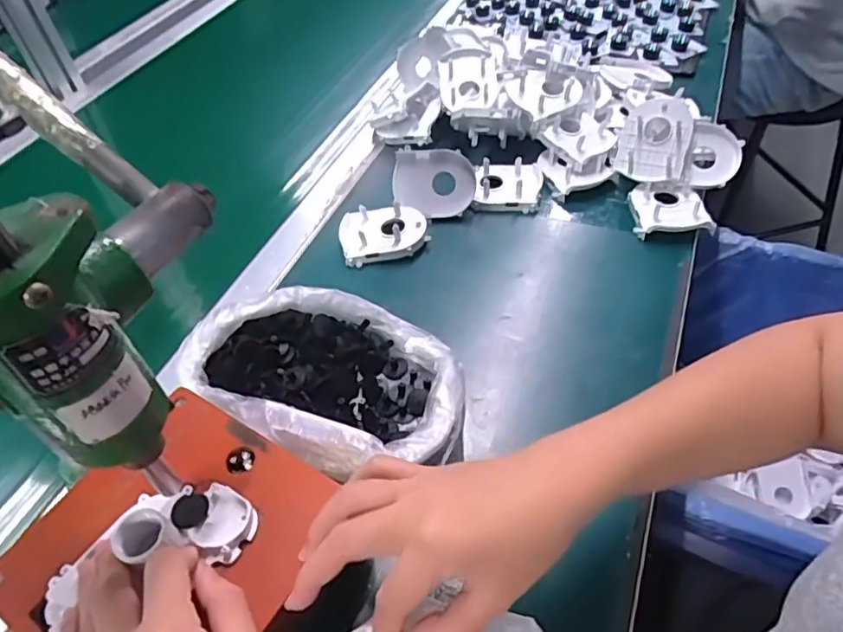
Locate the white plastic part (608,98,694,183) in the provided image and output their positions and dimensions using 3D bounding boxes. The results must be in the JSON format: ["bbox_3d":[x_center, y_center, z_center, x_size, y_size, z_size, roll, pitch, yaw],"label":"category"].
[{"bbox_3d":[0.231,-0.174,0.588,0.065,0.078,0.022,16,9,22],"label":"white plastic part"}]

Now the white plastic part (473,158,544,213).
[{"bbox_3d":[0.089,-0.135,0.611,0.067,0.027,0.062,5,51,7],"label":"white plastic part"}]

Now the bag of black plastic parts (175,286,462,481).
[{"bbox_3d":[-0.061,0.043,0.444,0.195,0.058,0.147,25,56,21],"label":"bag of black plastic parts"}]

